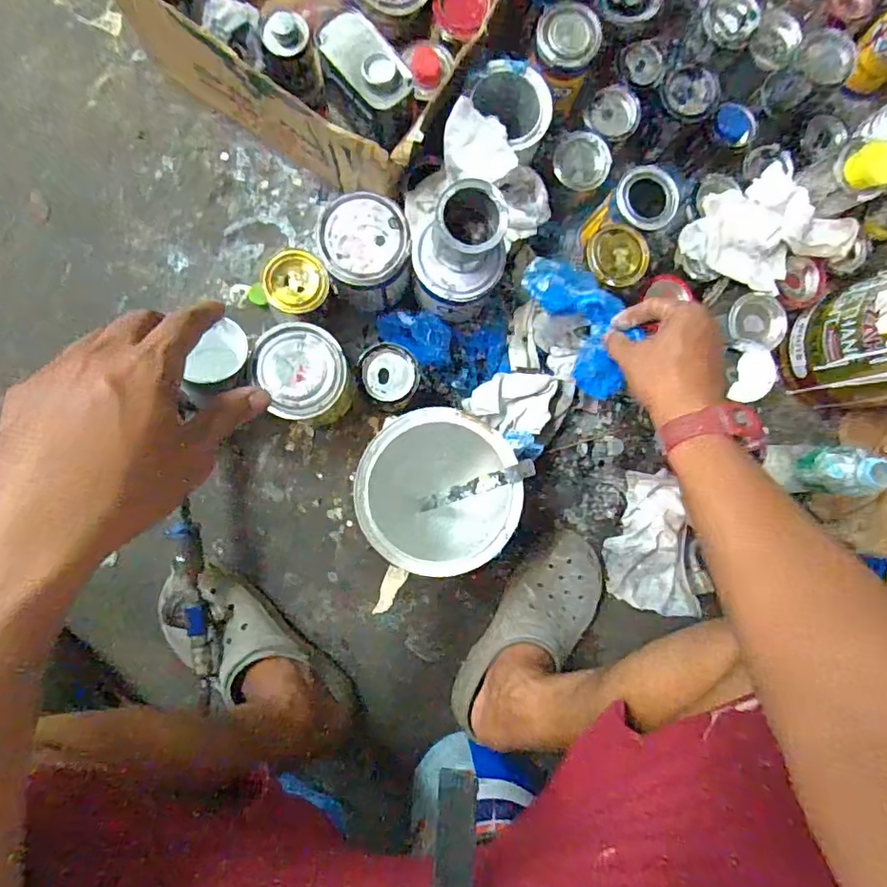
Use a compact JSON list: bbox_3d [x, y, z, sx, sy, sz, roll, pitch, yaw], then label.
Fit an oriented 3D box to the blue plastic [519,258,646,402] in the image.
[{"bbox_3d":[0.135,-0.124,0.566,0.096,0.099,0.150,-3,91,-3],"label":"blue plastic"}]

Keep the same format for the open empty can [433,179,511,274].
[{"bbox_3d":[0.026,-0.230,0.571,0.076,0.072,0.084,24,86,-3],"label":"open empty can"}]

